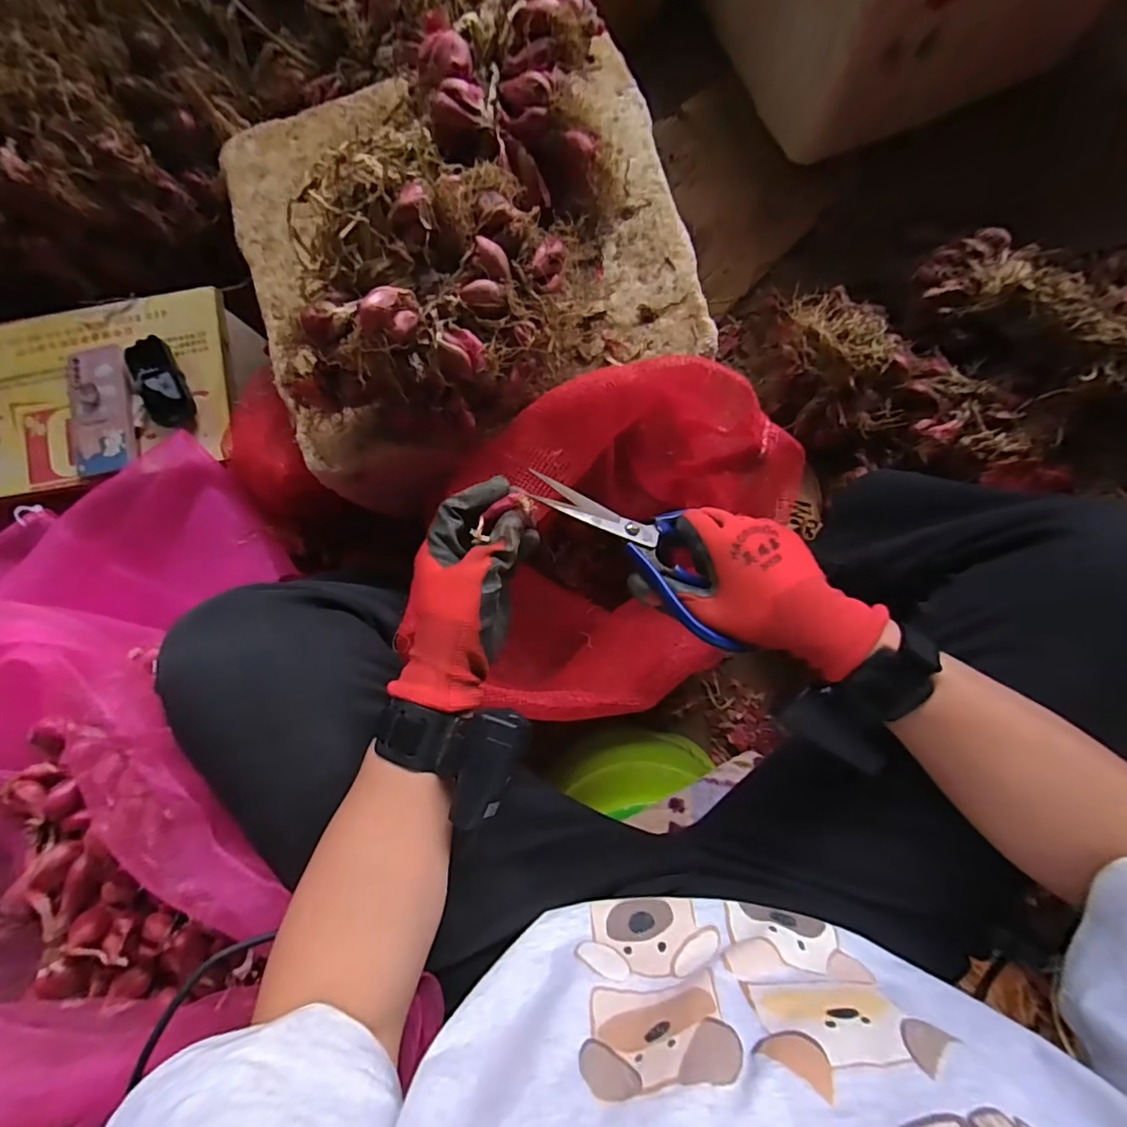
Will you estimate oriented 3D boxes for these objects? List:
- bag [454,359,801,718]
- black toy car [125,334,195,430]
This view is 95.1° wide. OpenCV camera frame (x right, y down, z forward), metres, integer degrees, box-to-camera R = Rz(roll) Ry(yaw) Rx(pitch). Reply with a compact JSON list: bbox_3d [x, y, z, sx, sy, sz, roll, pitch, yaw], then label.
[{"bbox_3d":[0.044,-0.007,0.508,0.241,0.205,0.323,28,87,5],"label":"bag"},{"bbox_3d":[-0.505,-0.224,0.644,0.051,0.029,0.120,-25,84,0],"label":"black toy car"}]

